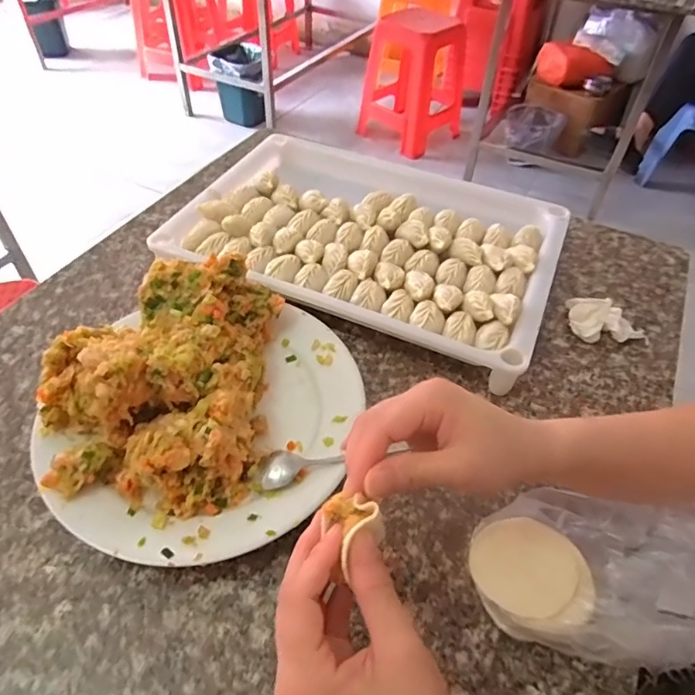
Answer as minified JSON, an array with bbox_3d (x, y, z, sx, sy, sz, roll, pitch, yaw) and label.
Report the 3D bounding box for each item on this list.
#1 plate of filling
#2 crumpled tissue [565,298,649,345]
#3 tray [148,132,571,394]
[{"bbox_3d":[-0.102,0.033,0.391,0.215,0.077,0.240,24,51,18],"label":"plate of filling"},{"bbox_3d":[0.251,-0.025,0.502,0.079,0.029,0.044,23,51,17],"label":"crumpled tissue"},{"bbox_3d":[0.022,-0.120,0.559,0.378,0.043,0.265,19,50,15],"label":"tray"}]

